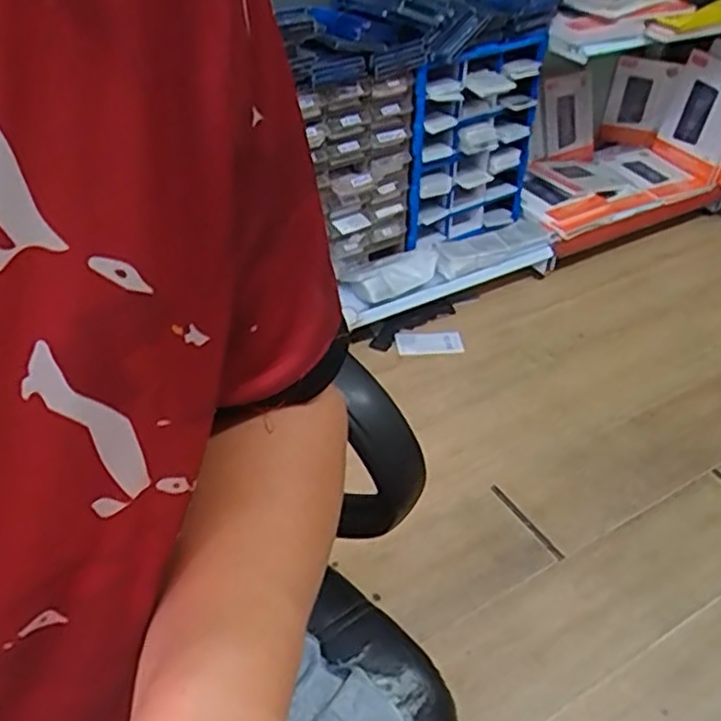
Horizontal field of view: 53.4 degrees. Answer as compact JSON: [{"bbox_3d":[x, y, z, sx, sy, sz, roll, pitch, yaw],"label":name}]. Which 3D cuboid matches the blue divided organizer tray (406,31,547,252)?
[{"bbox_3d":[0.264,-0.508,1.718,0.409,0.434,0.115,-21,37,-24],"label":"blue divided organizer tray"}]

